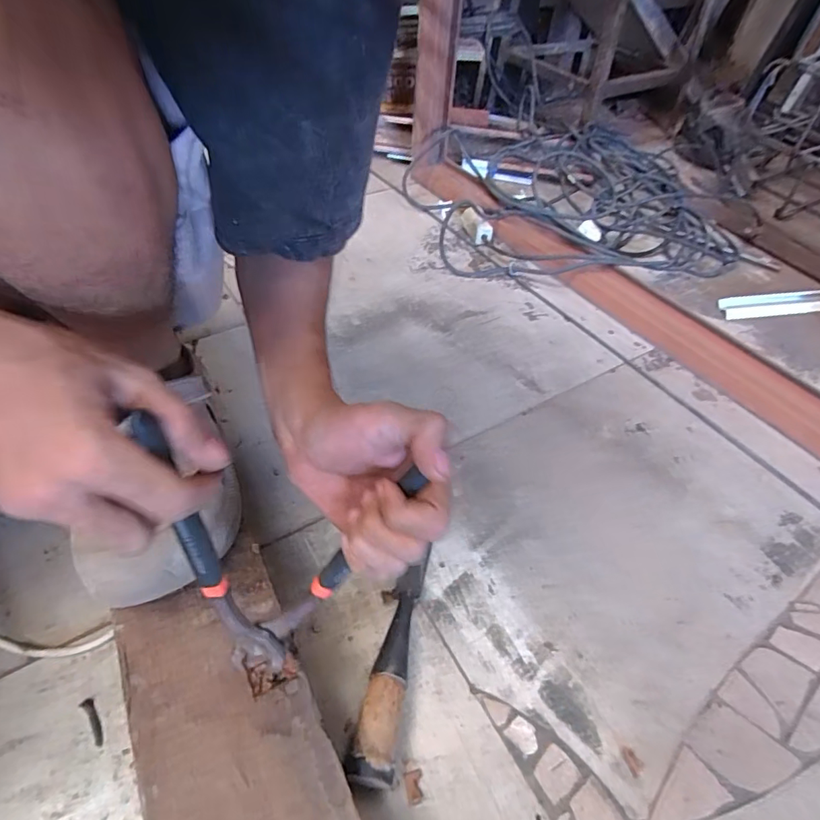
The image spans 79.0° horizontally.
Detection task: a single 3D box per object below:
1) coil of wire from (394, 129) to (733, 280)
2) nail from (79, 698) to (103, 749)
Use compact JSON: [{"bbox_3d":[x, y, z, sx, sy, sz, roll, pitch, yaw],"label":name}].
[{"bbox_3d":[0.302,-0.409,0.947,0.518,0.097,0.416,-6,50,-8],"label":"coil of wire"},{"bbox_3d":[-0.257,0.253,0.404,0.010,0.004,0.040,-32,58,-27],"label":"nail"}]

